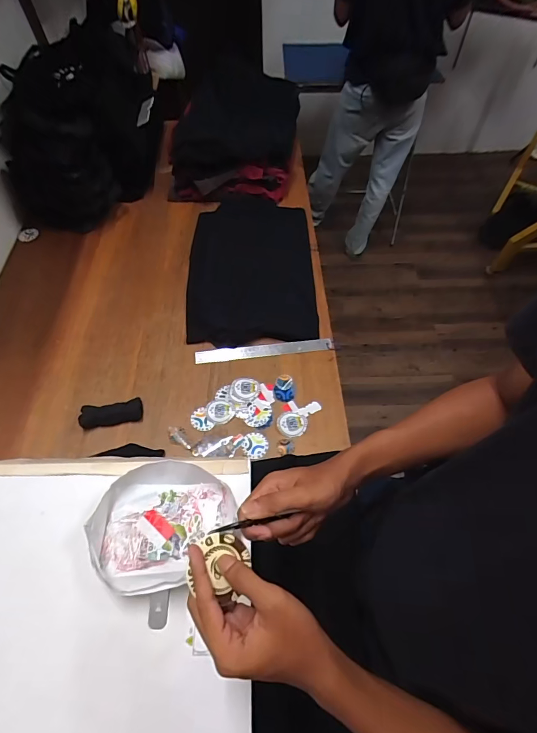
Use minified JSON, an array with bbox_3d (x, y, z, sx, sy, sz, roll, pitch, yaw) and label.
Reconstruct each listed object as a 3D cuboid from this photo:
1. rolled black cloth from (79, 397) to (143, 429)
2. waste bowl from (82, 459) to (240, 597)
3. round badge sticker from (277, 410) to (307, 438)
[{"bbox_3d":[-0.336,0.102,0.805,0.126,0.025,0.051,-11,59,-7],"label":"rolled black cloth"},{"bbox_3d":[-0.152,0.213,0.524,0.155,0.052,0.183,40,67,22],"label":"waste bowl"},{"bbox_3d":[0.051,0.124,0.803,0.063,0.004,0.060,0,59,0],"label":"round badge sticker"}]

